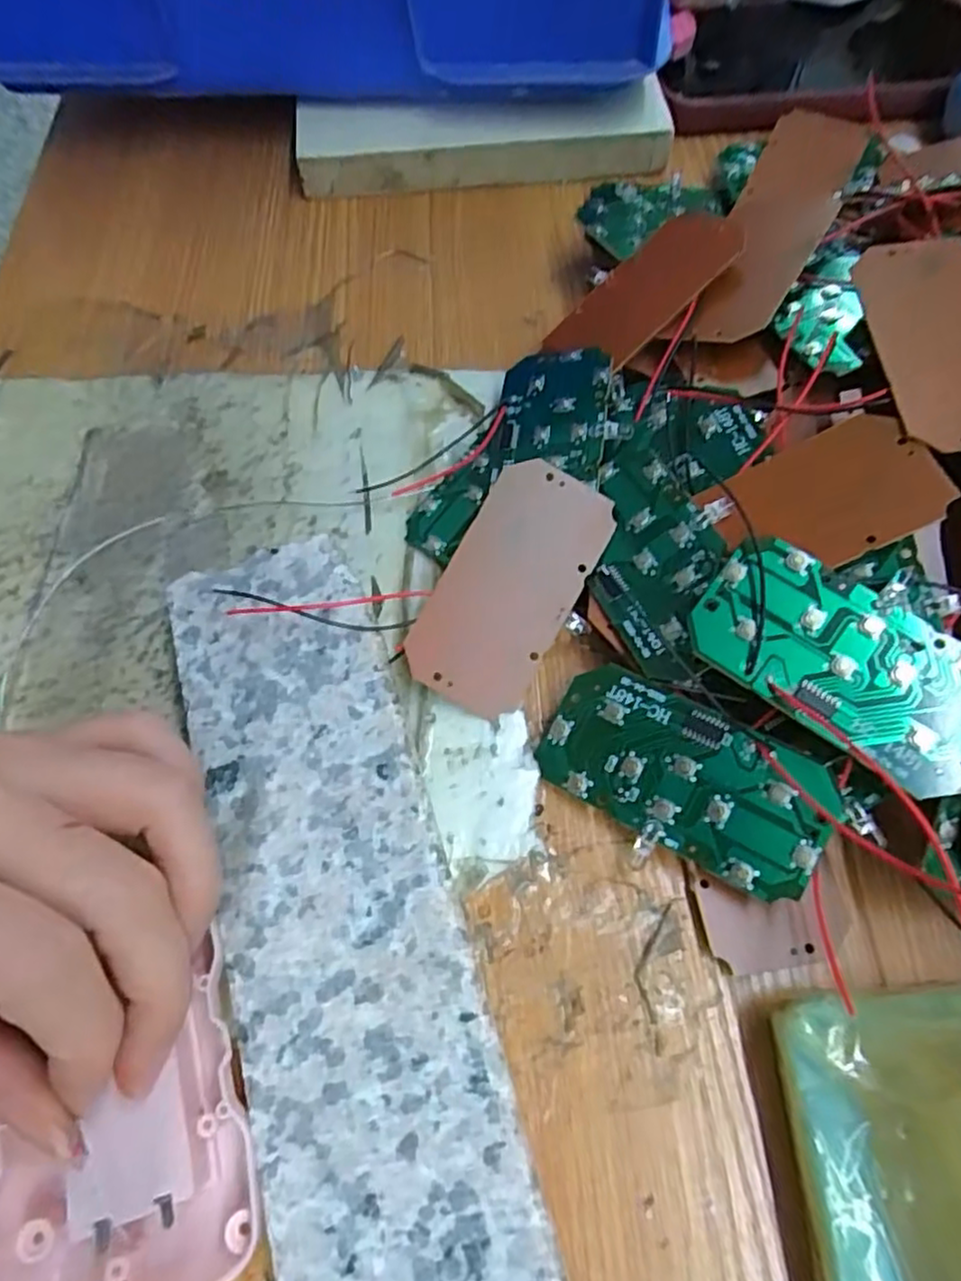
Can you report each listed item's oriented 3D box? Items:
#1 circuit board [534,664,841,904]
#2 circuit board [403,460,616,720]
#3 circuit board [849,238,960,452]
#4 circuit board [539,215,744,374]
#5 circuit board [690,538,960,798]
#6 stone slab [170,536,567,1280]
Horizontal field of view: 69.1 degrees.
[{"bbox_3d":[0.053,0.035,0.184,0.073,0.004,0.038,25,86,22],"label":"circuit board"},{"bbox_3d":[0.008,-0.016,0.205,0.037,0.004,0.074,29,86,-2],"label":"circuit board"},{"bbox_3d":[0.129,-0.085,0.194,0.039,0.004,0.072,-5,67,0],"label":"circuit board"},{"bbox_3d":[0.057,-0.122,0.243,0.067,0.006,0.036,-45,53,5],"label":"circuit board"},{"bbox_3d":[0.091,0.006,0.174,0.073,0.012,0.036,35,70,16],"label":"circuit board"},{"bbox_3d":[-0.033,0.069,0.174,0.056,0.018,0.206,-17,67,-5],"label":"stone slab"}]

